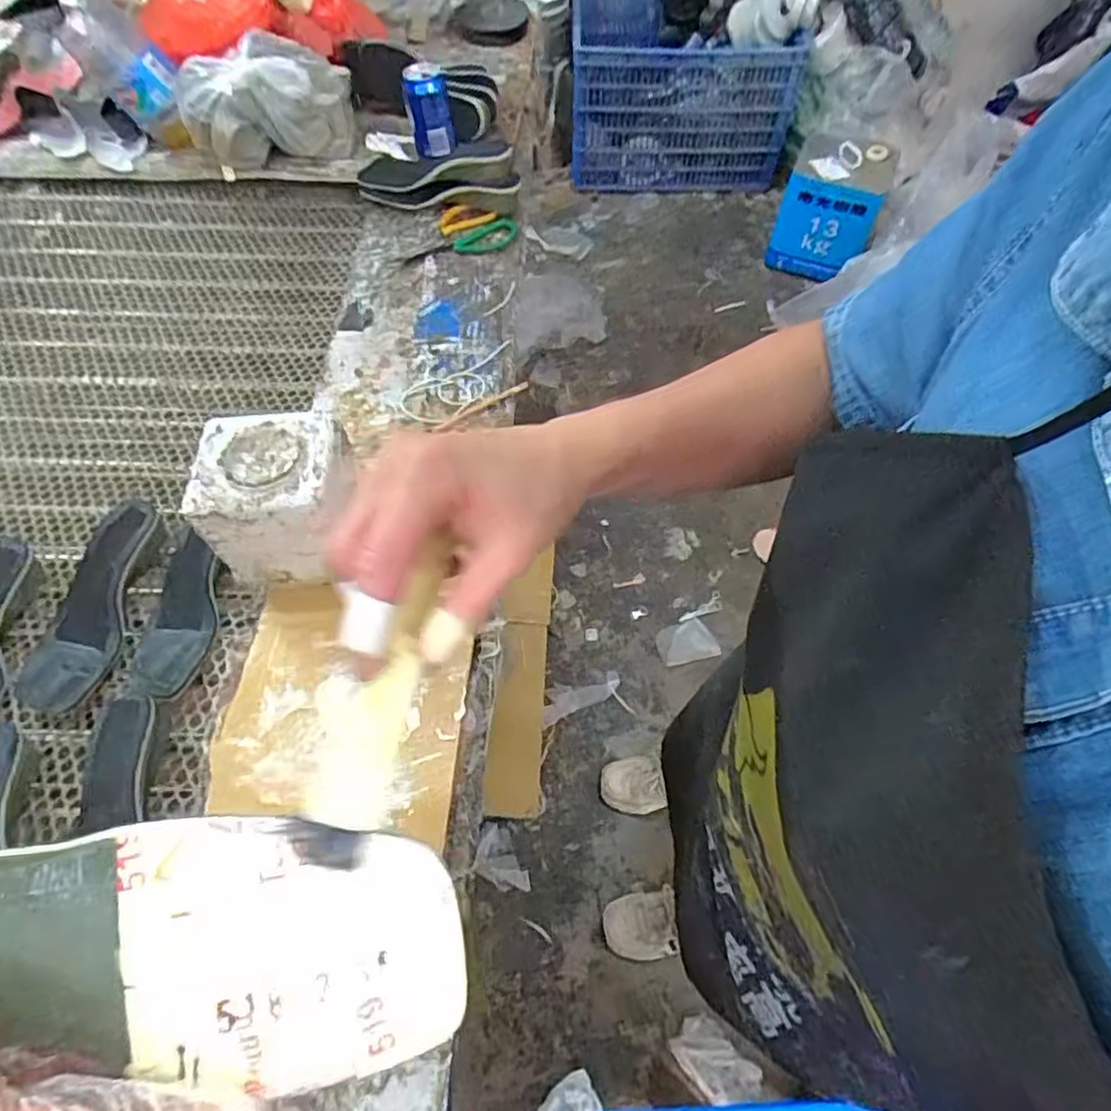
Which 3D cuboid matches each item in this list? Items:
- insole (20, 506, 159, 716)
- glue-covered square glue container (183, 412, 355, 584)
[{"bbox_3d":[-0.465,0.048,0.665,0.076,0.041,0.221,11,61,5],"label":"insole"},{"bbox_3d":[-0.235,-0.051,0.572,0.118,0.107,0.102,-4,60,-3],"label":"glue-covered square glue container"}]

